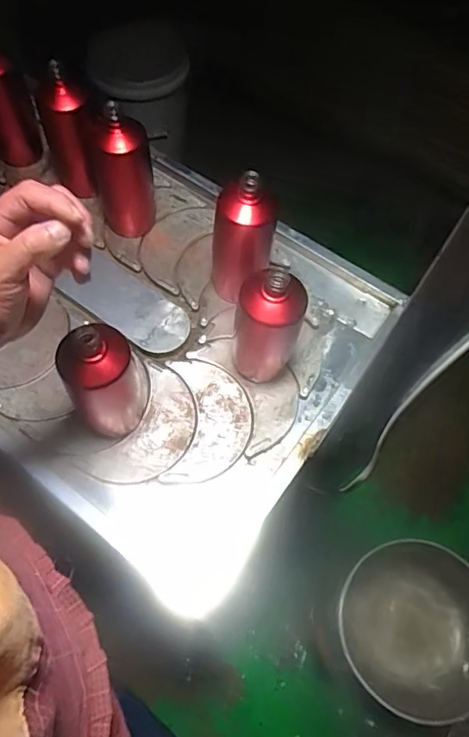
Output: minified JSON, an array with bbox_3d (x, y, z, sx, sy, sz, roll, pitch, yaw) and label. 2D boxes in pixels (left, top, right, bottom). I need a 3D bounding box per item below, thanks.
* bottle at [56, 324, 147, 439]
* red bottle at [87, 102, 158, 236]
[{"bbox_3d":[-0.152,0.017,0.621,0.082,0.206,0.078,-1,58,1],"label":"bottle"},{"bbox_3d":[-0.166,-0.292,0.776,0.084,0.192,0.070,-15,59,-7],"label":"red bottle"}]

